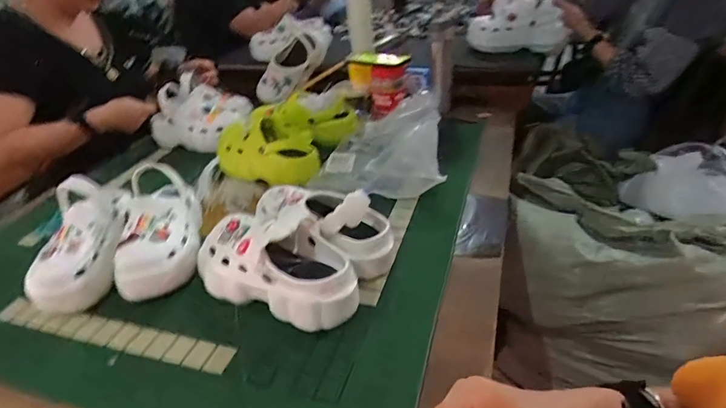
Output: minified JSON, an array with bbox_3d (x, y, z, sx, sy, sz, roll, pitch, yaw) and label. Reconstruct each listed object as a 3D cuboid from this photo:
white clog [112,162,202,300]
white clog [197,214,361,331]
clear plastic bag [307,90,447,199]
[{"bbox_3d":[-0.325,0.043,0.689,0.112,0.083,0.224,-6,52,-2],"label":"white clog"},{"bbox_3d":[-0.125,0.082,0.608,0.257,0.114,0.120,12,39,24],"label":"white clog"},{"bbox_3d":[0.041,-0.134,0.911,0.252,0.109,0.274,2,36,12],"label":"clear plastic bag"}]

